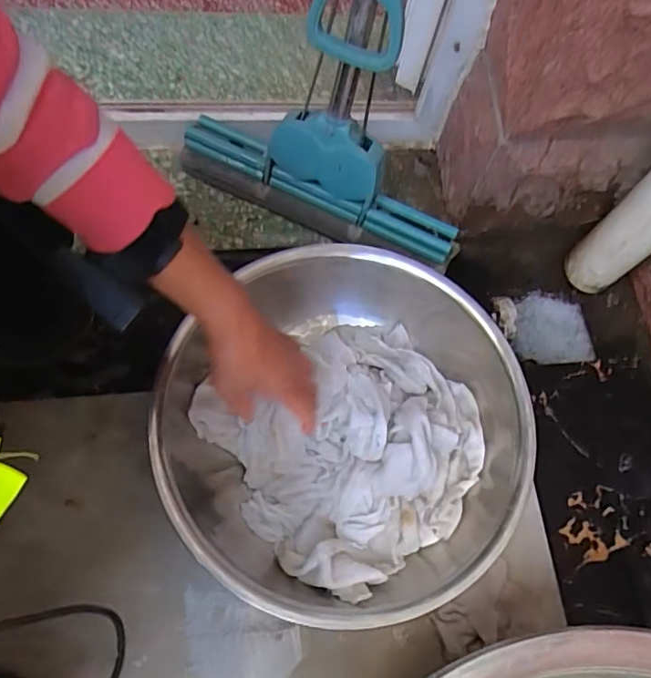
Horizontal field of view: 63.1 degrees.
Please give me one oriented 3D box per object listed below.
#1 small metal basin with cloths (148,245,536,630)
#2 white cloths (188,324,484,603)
[{"bbox_3d":[0.027,0.097,0.599,0.388,0.123,0.387,1,66,-3],"label":"small metal basin with cloths"},{"bbox_3d":[0.029,0.109,0.593,0.275,0.082,0.267,-39,74,-18],"label":"white cloths"}]

